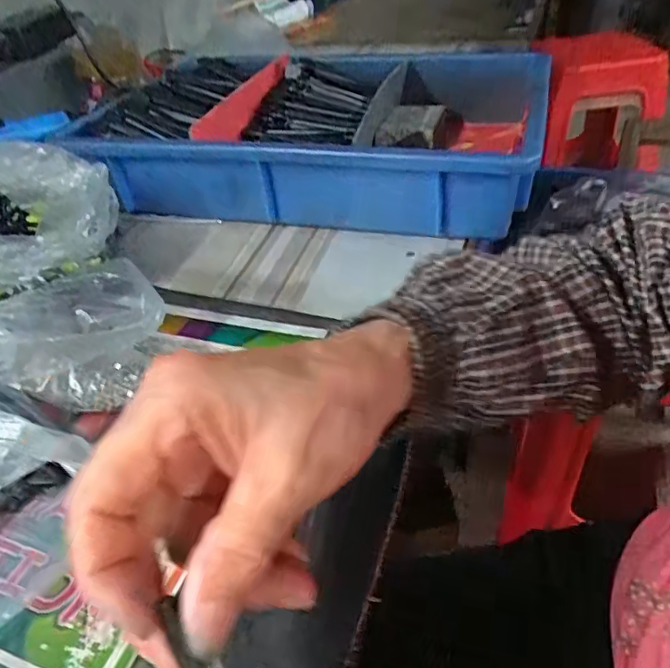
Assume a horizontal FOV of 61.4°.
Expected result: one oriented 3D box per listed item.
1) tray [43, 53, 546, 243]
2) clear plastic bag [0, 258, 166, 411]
[{"bbox_3d":[-0.008,-0.208,0.576,0.399,0.081,0.289,8,40,18],"label":"tray"},{"bbox_3d":[-0.163,0.001,0.363,0.096,0.052,0.094,-1,38,7],"label":"clear plastic bag"}]

